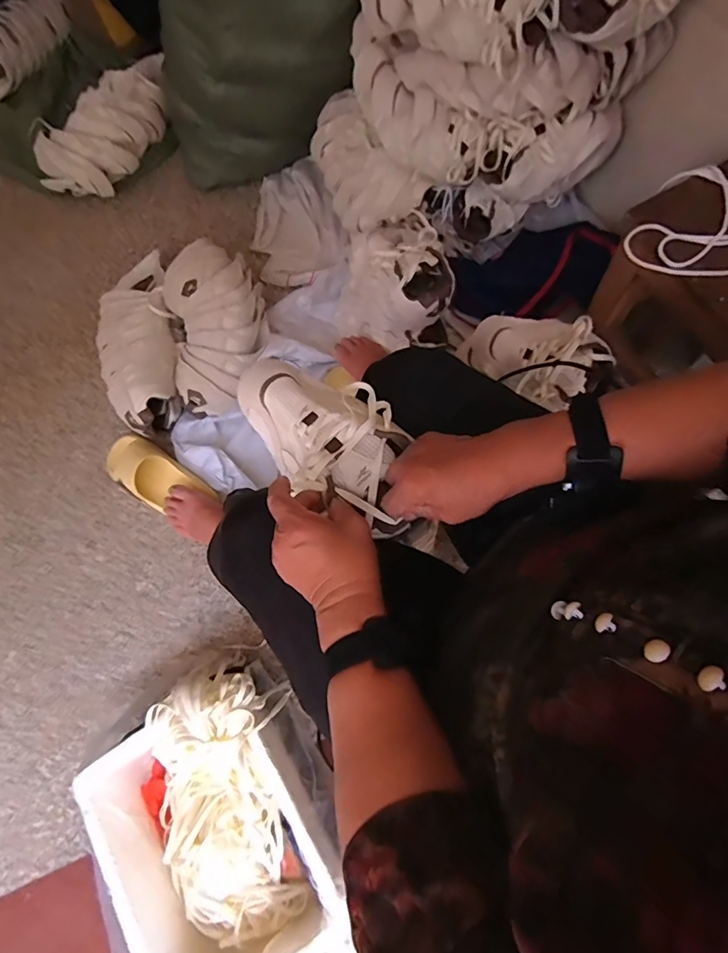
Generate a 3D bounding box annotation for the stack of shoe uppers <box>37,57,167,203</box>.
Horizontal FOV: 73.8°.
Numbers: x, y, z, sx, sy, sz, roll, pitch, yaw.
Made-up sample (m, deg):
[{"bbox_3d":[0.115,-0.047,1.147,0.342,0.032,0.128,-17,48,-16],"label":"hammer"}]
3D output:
[{"bbox_3d":[-0.624,-0.860,1.200,0.178,0.111,0.382,30,76,15],"label":"stack of shoe uppers"}]

